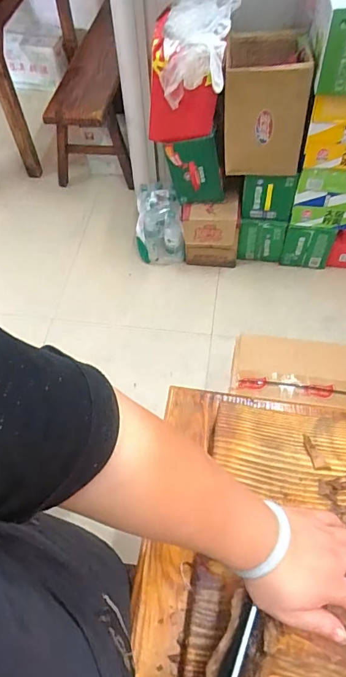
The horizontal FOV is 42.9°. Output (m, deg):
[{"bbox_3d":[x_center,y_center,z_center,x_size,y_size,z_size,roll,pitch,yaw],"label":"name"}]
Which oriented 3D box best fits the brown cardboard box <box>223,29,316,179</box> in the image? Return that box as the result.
[{"bbox_3d":[0.271,-0.697,1.330,0.224,0.327,0.221,3,57,4],"label":"brown cardboard box"}]

